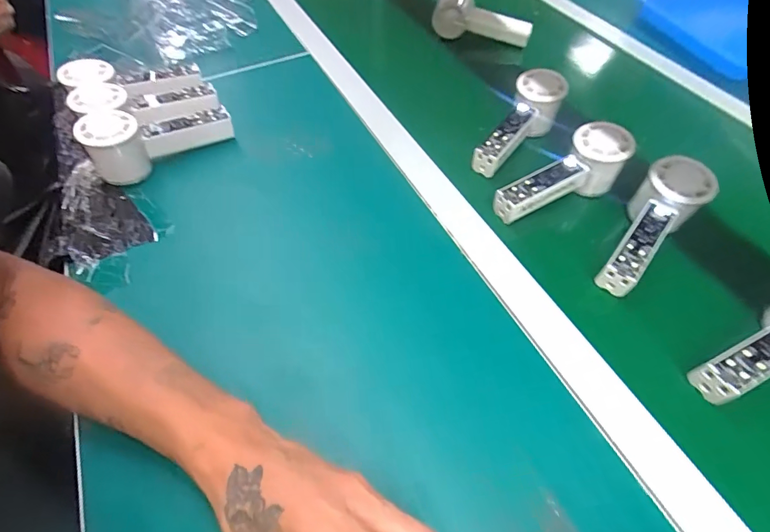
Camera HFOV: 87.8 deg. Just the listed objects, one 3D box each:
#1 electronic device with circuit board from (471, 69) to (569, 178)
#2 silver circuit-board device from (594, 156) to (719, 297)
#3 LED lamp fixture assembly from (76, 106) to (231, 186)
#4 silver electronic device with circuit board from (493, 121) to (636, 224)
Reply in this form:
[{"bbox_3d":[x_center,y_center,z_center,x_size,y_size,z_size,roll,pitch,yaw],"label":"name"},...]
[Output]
[{"bbox_3d":[0.160,-0.168,0.466,0.053,0.055,0.151,27,58,18],"label":"electronic device with circuit board"},{"bbox_3d":[0.255,-0.038,0.385,0.054,0.042,0.156,35,73,22],"label":"silver circuit-board device"},{"bbox_3d":[-0.252,-0.149,0.447,0.146,0.068,0.061,-29,59,-20],"label":"LED lamp fixture assembly"},{"bbox_3d":[0.187,-0.093,0.416,0.153,0.054,0.050,-27,59,-19],"label":"silver electronic device with circuit board"}]

